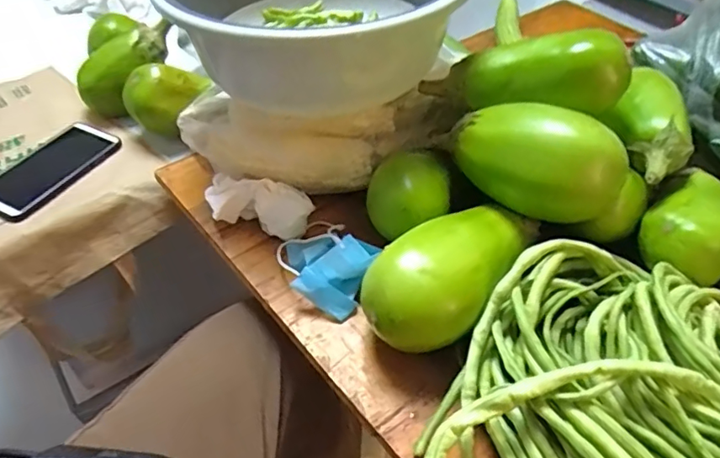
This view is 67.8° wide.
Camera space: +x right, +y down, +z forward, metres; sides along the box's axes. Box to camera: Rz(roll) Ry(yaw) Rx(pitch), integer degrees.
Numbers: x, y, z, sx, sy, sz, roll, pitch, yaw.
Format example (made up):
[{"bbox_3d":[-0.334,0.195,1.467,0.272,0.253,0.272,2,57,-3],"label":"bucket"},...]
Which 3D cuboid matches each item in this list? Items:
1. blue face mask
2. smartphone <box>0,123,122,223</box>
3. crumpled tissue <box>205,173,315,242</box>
[{"bbox_3d":[-0.034,0.026,0.491,0.075,0.041,0.104,-29,55,-26],"label":"blue face mask"},{"bbox_3d":[-0.361,-0.071,0.621,0.082,0.010,0.155,22,50,16],"label":"smartphone"},{"bbox_3d":[-0.099,-0.024,0.529,0.103,0.040,0.043,10,48,6],"label":"crumpled tissue"}]

